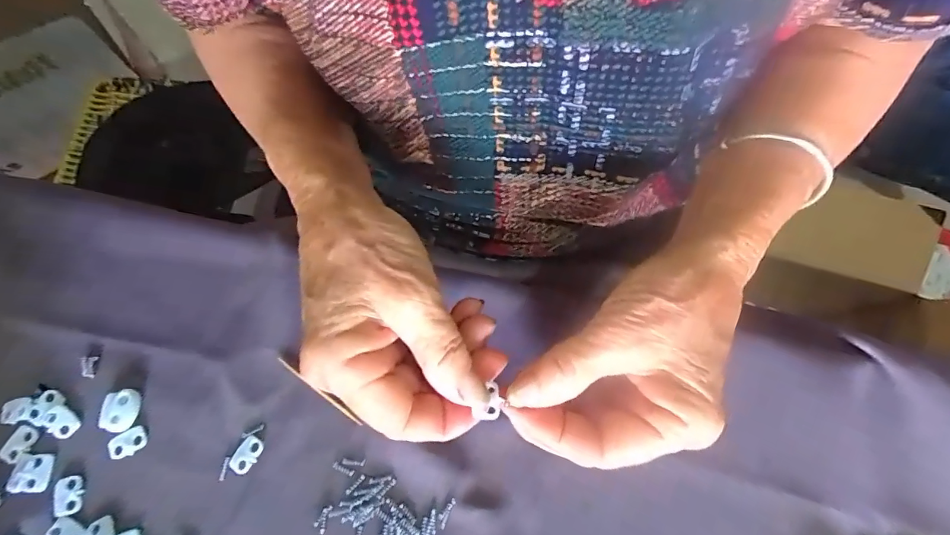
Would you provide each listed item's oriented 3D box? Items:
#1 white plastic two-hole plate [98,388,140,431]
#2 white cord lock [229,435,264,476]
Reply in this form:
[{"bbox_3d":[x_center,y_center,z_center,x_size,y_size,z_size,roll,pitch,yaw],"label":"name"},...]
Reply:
[{"bbox_3d":[-0.193,0.077,0.249,0.018,0.006,0.021,-4,69,-1],"label":"white plastic two-hole plate"},{"bbox_3d":[-0.121,0.099,0.243,0.012,0.004,0.019,33,73,12],"label":"white cord lock"}]

